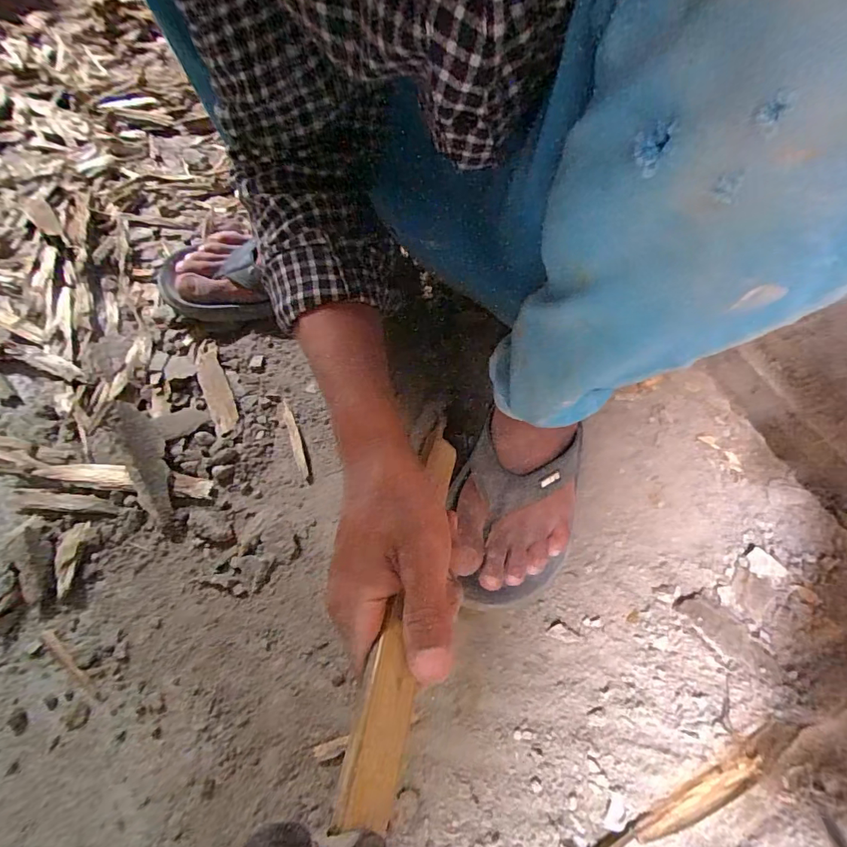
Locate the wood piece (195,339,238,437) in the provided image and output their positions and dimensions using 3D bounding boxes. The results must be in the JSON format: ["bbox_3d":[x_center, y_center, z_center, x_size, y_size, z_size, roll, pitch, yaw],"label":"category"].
[{"bbox_3d":[-0.215,-0.041,0.488,0.025,0.010,0.115,-21,63,-15],"label":"wood piece"}]

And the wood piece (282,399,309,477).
[{"bbox_3d":[-0.127,0.013,0.468,0.009,0.006,0.086,-17,62,-13],"label":"wood piece"}]

